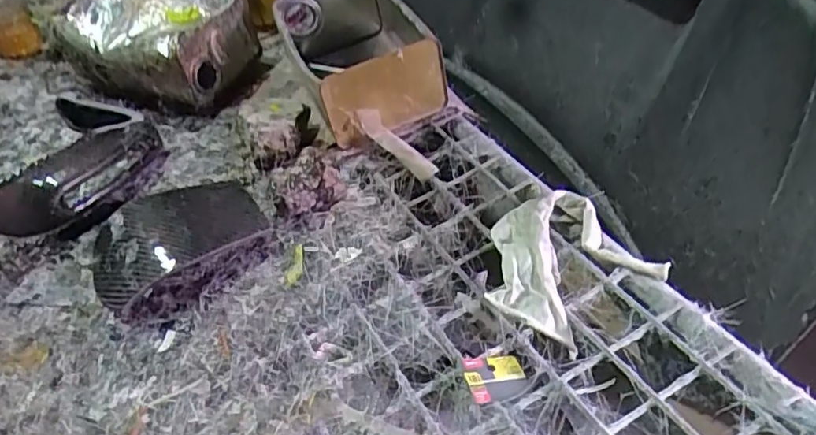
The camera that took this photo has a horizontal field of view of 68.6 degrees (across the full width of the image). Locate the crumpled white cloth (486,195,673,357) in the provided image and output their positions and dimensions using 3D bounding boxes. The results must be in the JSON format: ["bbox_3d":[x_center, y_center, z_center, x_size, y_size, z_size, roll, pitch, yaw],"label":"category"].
[{"bbox_3d":[0.144,0.041,0.584,0.146,0.021,0.150,-31,52,-22],"label":"crumpled white cloth"}]

